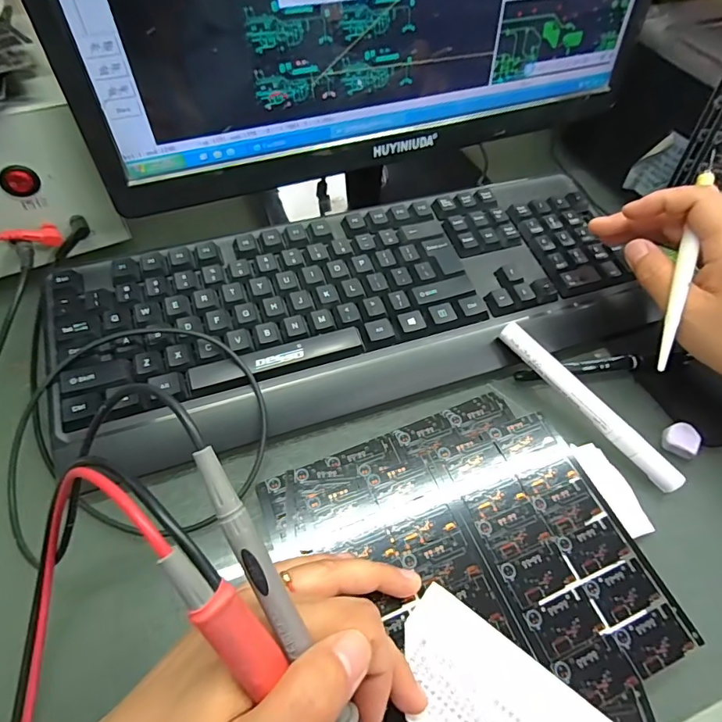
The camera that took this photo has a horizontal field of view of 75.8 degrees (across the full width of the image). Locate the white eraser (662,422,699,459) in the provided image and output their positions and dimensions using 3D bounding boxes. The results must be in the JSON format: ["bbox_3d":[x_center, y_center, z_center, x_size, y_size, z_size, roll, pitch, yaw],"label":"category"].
[{"bbox_3d":[0.213,0.051,0.309,0.020,0.007,0.021,26,57,14],"label":"white eraser"}]

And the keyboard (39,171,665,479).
[{"bbox_3d":[0.004,-0.048,0.338,0.416,0.030,0.151,-16,58,-15],"label":"keyboard"}]

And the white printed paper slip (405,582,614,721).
[{"bbox_3d":[0.066,0.163,0.212,0.110,0.007,0.055,34,68,16],"label":"white printed paper slip"}]

